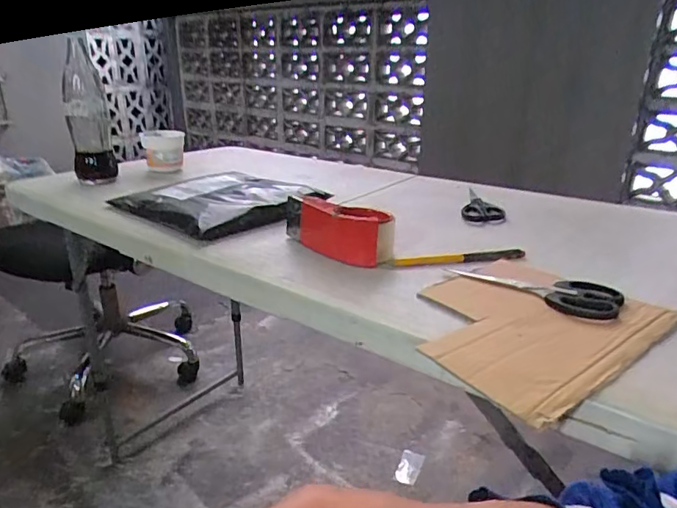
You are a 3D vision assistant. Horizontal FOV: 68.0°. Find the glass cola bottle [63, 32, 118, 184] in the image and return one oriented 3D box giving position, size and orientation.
[{"bbox_3d":[-0.488,-0.276,0.974,0.074,0.258,0.068,-8,23,-24],"label":"glass cola bottle"}]

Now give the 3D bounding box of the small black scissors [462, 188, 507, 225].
[{"bbox_3d":[0.245,-0.083,0.852,0.065,0.014,0.178,6,22,13],"label":"small black scissors"}]

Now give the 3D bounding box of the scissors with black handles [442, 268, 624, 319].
[{"bbox_3d":[0.205,0.031,0.535,0.065,0.016,0.175,-17,28,-38],"label":"scissors with black handles"}]

